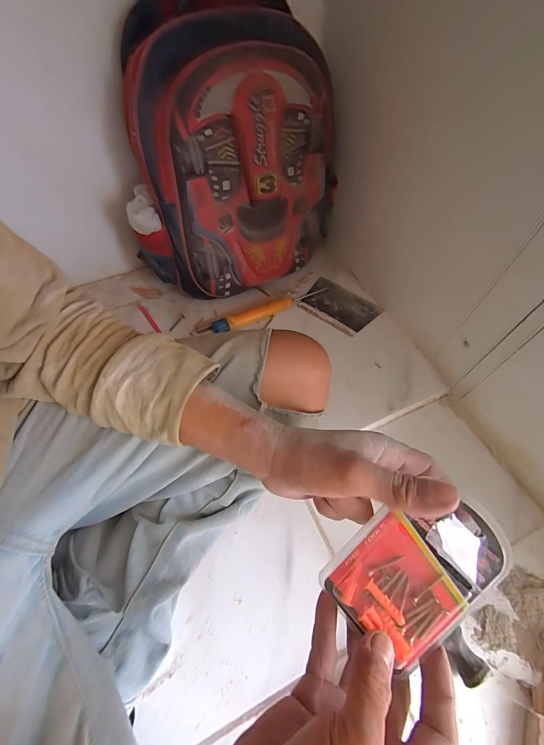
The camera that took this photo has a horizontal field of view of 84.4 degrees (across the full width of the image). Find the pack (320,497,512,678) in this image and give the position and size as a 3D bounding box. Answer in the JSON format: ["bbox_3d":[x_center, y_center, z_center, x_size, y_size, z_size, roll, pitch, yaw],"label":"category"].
[{"bbox_3d":[0.101,0.138,0.214,0.118,0.013,0.076,-47,62,0],"label":"pack"}]

